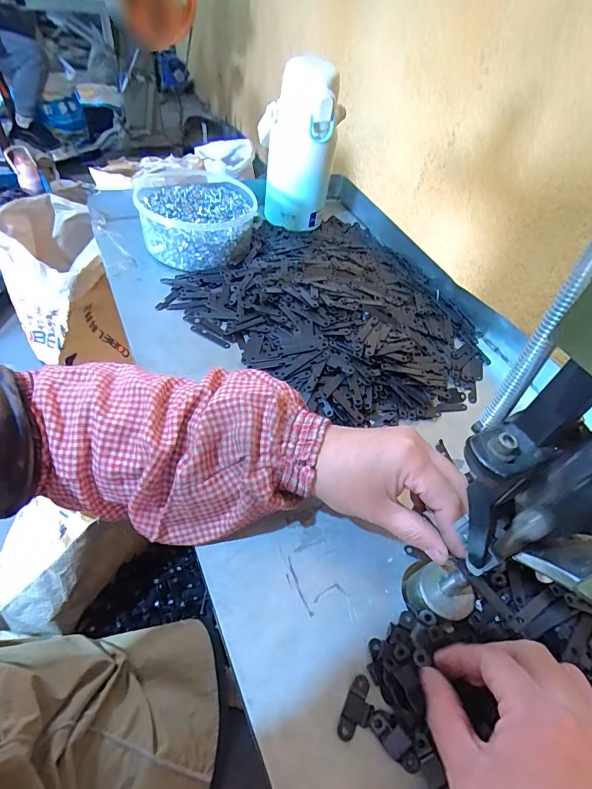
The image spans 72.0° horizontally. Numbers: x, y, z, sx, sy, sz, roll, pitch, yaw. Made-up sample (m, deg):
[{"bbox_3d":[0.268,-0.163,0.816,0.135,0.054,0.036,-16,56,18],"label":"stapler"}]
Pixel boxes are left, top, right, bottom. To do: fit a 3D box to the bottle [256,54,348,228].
[{"bbox_3d":[0.005,-0.339,0.558,0.109,0.180,0.080,2,50,-7],"label":"bottle"}]

